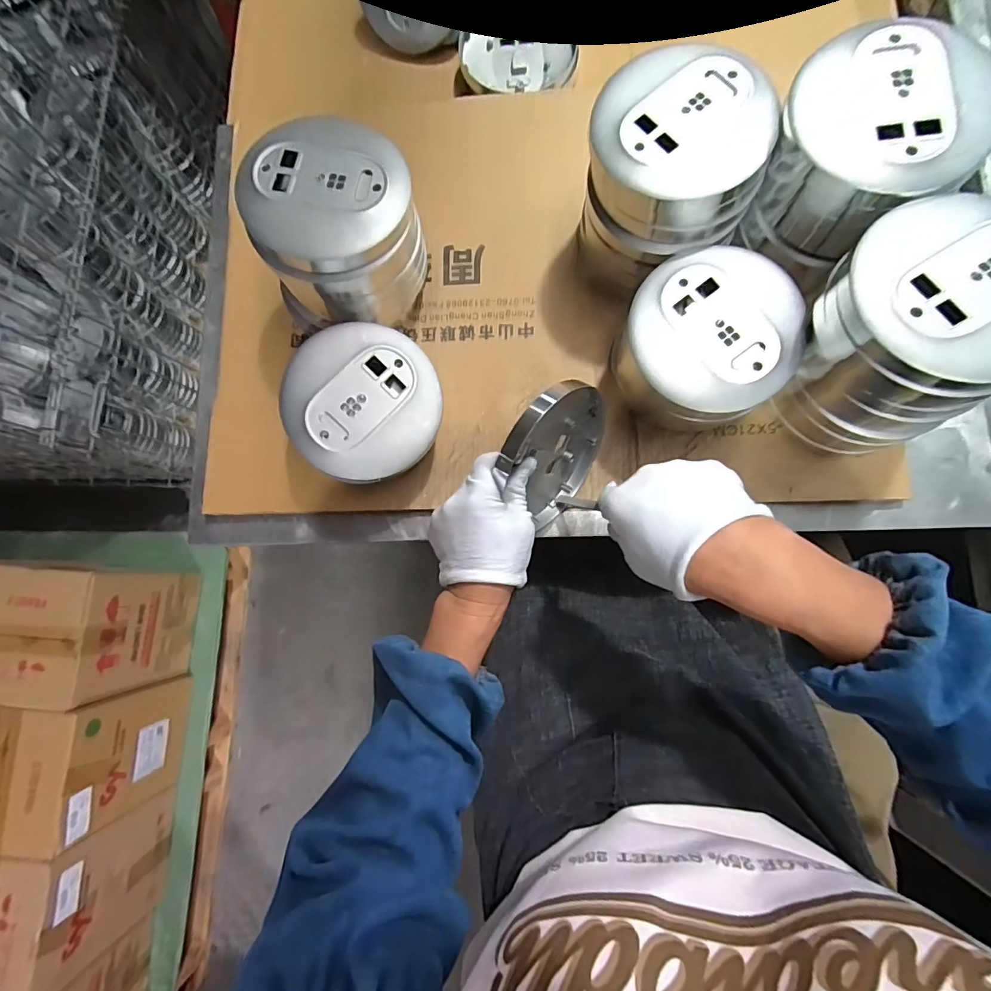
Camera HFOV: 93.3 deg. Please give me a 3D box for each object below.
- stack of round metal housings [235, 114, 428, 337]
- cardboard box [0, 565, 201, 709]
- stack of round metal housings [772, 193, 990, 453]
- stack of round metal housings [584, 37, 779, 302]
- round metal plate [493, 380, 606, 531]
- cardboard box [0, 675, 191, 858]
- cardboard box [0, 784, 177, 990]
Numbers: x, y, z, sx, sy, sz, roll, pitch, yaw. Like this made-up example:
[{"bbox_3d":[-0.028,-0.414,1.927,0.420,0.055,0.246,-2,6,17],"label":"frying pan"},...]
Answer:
[{"bbox_3d":[-0.133,-0.230,0.424,0.141,0.138,0.124,-6,82,4],"label":"stack of round metal housings"},{"bbox_3d":[-0.812,0.263,0.940,0.232,0.261,0.228,1,82,4],"label":"cardboard box"},{"bbox_3d":[0.300,-0.119,0.359,0.131,0.150,0.124,29,85,8],"label":"stack of round metal housings"},{"bbox_3d":[0.144,-0.262,0.406,0.130,0.138,0.124,3,82,5],"label":"stack of round metal housings"},{"bbox_3d":[0.053,-0.041,0.401,0.018,0.124,0.112,34,82,33],"label":"round metal plate"},{"bbox_3d":[-0.797,0.485,0.886,0.225,0.258,0.219,0,82,4],"label":"cardboard box"},{"bbox_3d":[-0.788,0.702,0.842,0.215,0.251,0.227,2,82,5],"label":"cardboard box"}]

